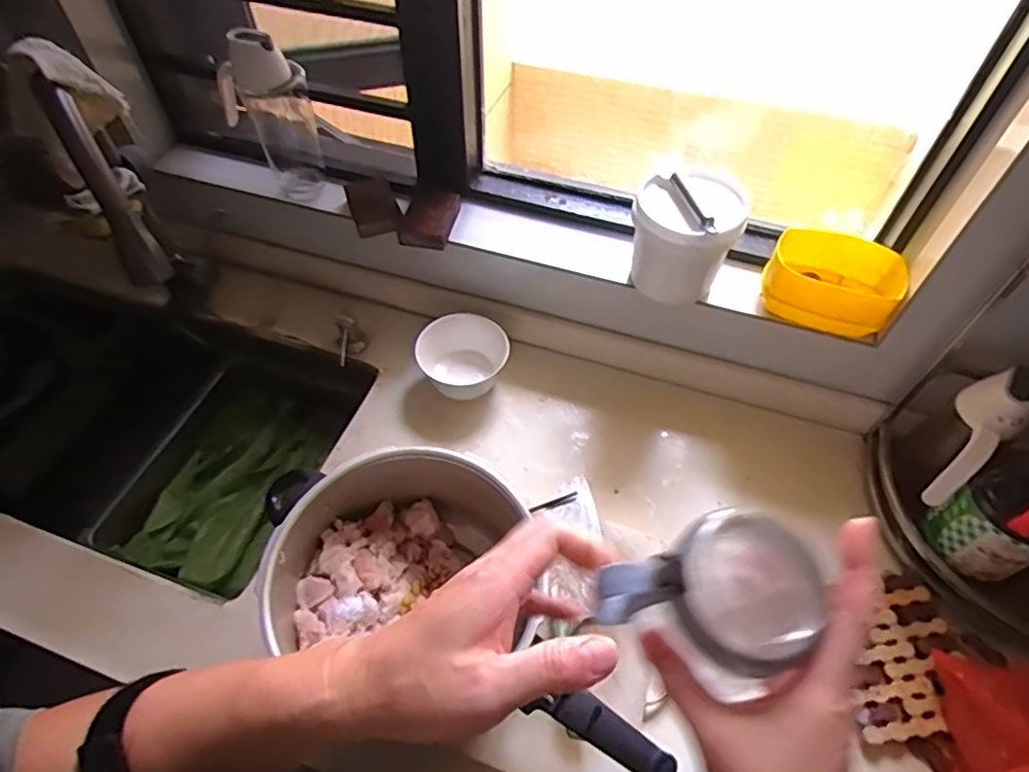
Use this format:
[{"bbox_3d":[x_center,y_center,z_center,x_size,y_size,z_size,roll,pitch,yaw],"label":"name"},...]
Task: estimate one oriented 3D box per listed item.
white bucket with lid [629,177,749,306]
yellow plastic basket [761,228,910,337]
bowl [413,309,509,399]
[{"bbox_3d":[0.210,-0.180,0.736,0.115,0.128,0.110,1,53,-1],"label":"white bucket with lid"},{"bbox_3d":[0.385,-0.127,0.727,0.149,0.069,0.097,21,56,14],"label":"yellow plastic basket"},{"bbox_3d":[-0.076,-0.031,0.838,0.116,0.086,0.114,1,53,-1],"label":"bowl"}]

